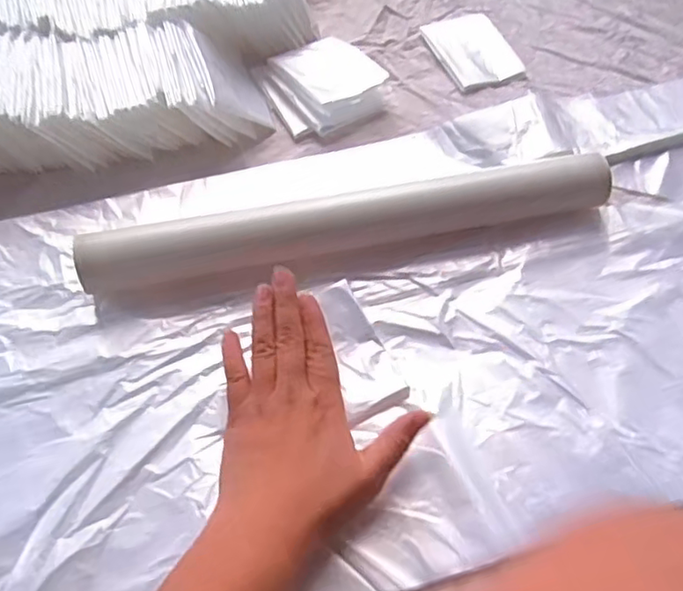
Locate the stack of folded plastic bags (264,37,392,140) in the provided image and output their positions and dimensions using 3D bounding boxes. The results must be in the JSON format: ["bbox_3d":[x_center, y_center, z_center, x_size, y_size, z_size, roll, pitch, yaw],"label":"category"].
[{"bbox_3d":[-0.016,-0.177,0.511,0.084,0.028,0.091,-27,64,-14],"label":"stack of folded plastic bags"}]

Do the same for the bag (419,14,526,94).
[{"bbox_3d":[0.116,-0.216,0.544,0.065,0.005,0.087,-20,63,-11],"label":"bag"}]

